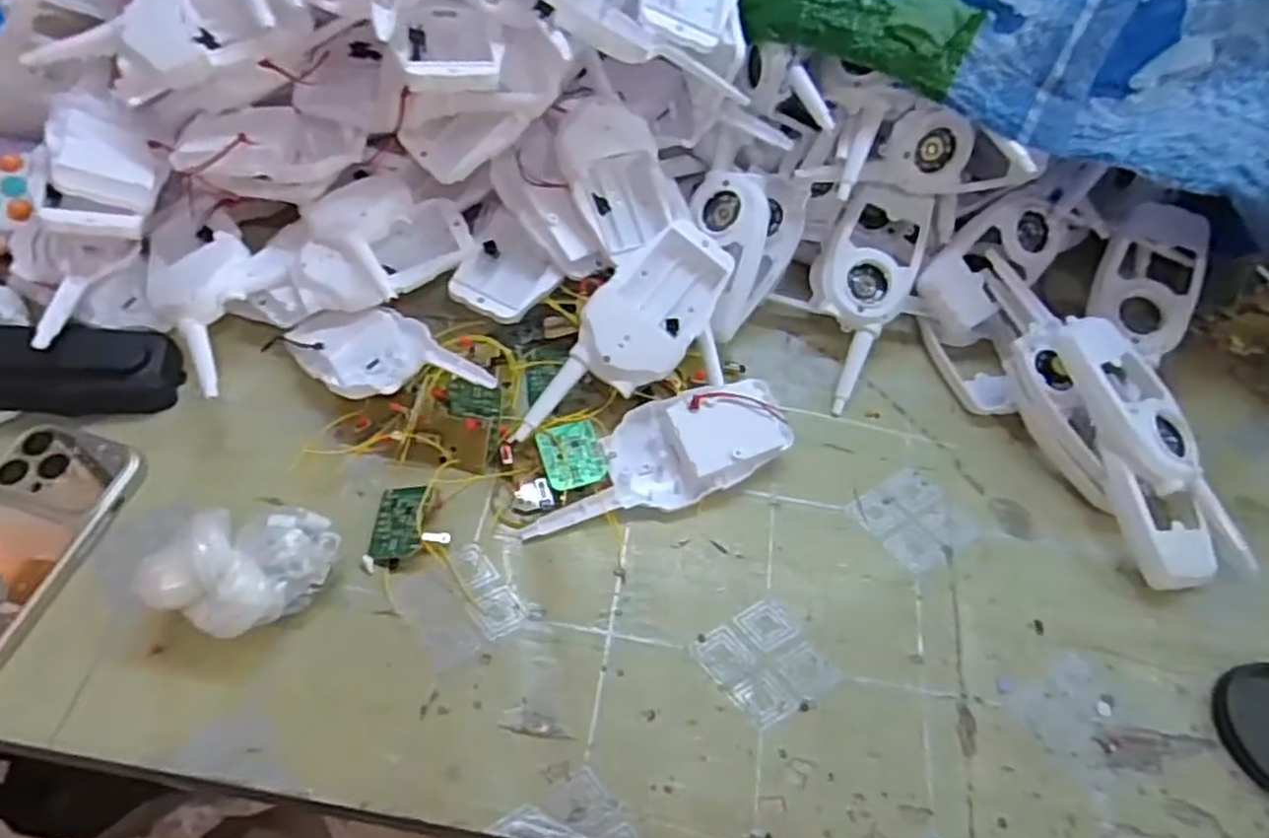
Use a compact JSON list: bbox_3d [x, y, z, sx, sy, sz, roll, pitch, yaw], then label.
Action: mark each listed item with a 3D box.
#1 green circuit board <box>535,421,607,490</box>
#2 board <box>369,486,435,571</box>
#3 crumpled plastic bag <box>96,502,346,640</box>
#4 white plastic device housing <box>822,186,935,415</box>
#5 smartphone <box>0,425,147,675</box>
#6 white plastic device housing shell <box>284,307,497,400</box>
[{"bbox_3d":[-0.036,0.021,0.428,0.036,0.004,0.041,-17,61,-17],"label":"green circuit board"},{"bbox_3d":[-0.129,0.059,0.407,0.034,0.012,0.045,-5,58,17],"label":"board"},{"bbox_3d":[-0.194,0.075,0.367,0.087,0.053,0.060,-15,59,-13],"label":"crumpled plastic bag"},{"bbox_3d":[0.153,-0.082,0.484,0.060,0.018,0.154,16,83,5],"label":"white plastic device housing"},{"bbox_3d":[-0.334,0.071,0.382,0.082,0.010,0.149,16,57,5],"label":"smartphone"},{"bbox_3d":[-0.144,-0.037,0.434,0.152,0.025,0.062,13,59,23],"label":"white plastic device housing shell"}]

